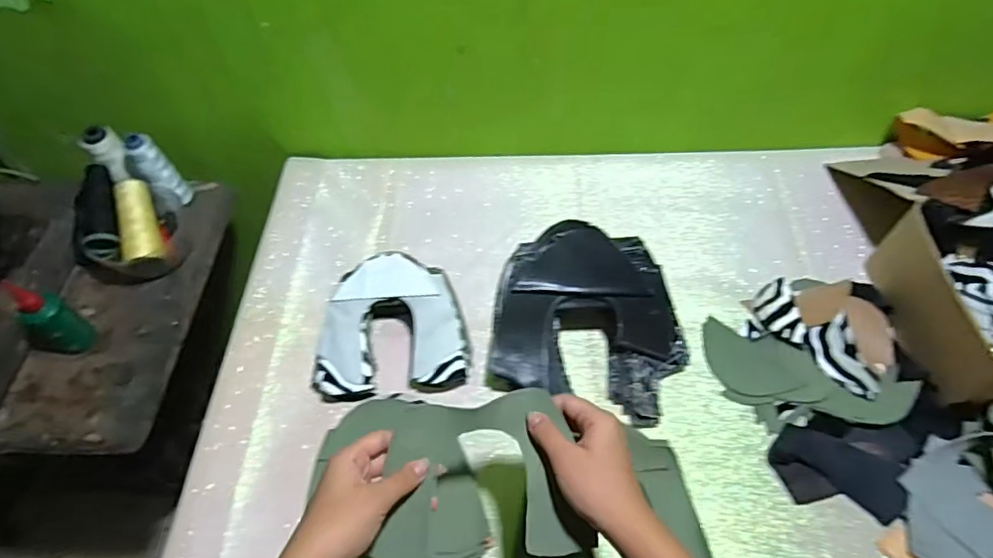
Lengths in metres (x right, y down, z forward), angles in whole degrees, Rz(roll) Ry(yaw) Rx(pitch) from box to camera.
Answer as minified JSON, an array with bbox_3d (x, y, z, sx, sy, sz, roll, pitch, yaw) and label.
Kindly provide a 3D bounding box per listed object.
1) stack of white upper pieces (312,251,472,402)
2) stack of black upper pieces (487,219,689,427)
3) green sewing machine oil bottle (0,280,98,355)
[{"bbox_3d":[-0.119,0.050,0.648,0.166,0.061,0.148,-6,56,-1],"label":"stack of white upper pieces"},{"bbox_3d":[0.099,0.036,0.616,0.213,0.094,0.212,10,57,10],"label":"stack of black upper pieces"},{"bbox_3d":[-0.514,0.048,0.657,0.051,0.111,0.051,23,60,17],"label":"green sewing machine oil bottle"}]

